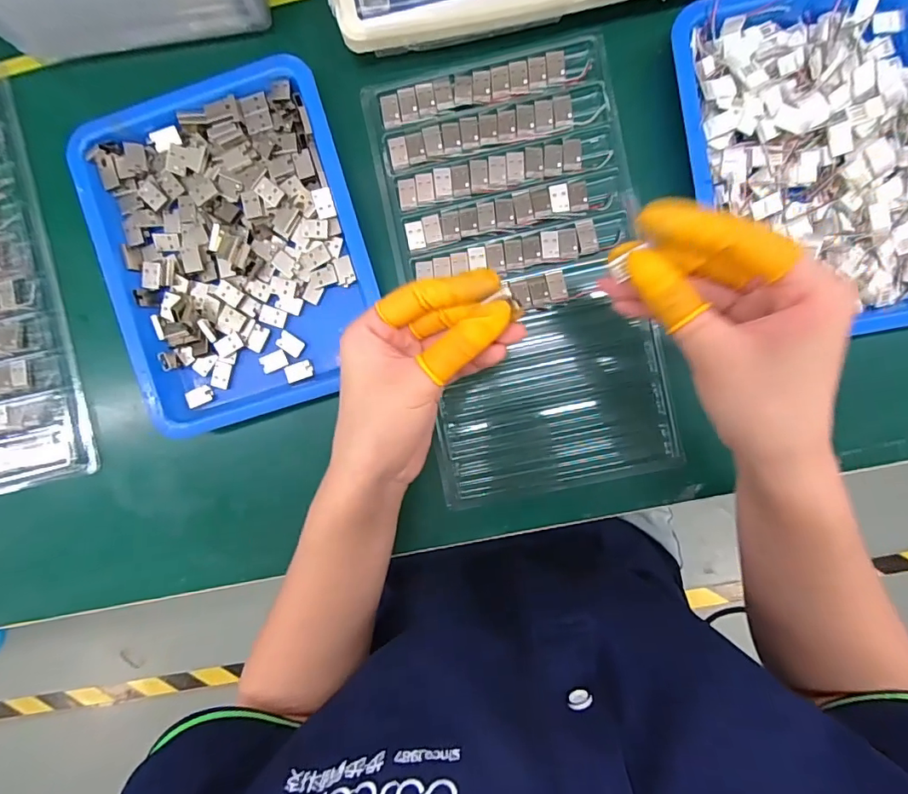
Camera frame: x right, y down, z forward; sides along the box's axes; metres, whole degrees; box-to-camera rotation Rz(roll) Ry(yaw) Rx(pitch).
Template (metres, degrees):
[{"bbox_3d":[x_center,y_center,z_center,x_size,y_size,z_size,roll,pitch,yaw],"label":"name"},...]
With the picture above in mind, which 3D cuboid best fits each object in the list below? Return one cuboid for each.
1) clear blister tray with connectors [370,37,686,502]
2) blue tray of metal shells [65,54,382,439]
[{"bbox_3d":[0.048,-0.084,0.327,0.156,0.013,0.281,-12,94,4],"label":"clear blister tray with connectors"},{"bbox_3d":[-0.146,-0.097,0.326,0.168,0.020,0.215,-16,94,4],"label":"blue tray of metal shells"}]

